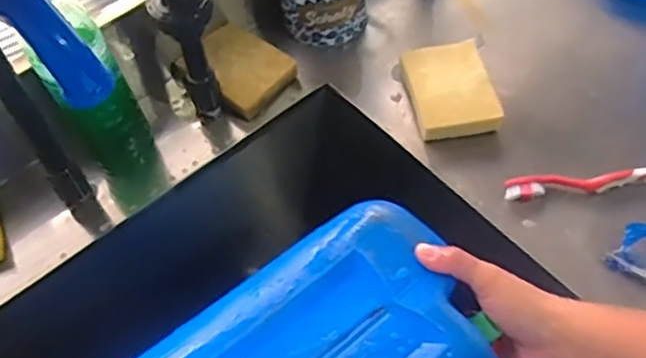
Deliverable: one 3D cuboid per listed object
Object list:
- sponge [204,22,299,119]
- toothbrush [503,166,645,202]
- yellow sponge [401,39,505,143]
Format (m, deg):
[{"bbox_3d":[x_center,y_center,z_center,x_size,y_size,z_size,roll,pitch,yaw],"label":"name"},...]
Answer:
[{"bbox_3d":[-0.085,-0.114,0.682,0.094,0.028,0.076,33,64,24],"label":"sponge"},{"bbox_3d":[0.255,-0.001,0.602,0.186,0.017,0.020,-7,55,0],"label":"toothbrush"},{"bbox_3d":[0.122,-0.083,0.655,0.078,0.035,0.100,-8,55,-1],"label":"yellow sponge"}]

